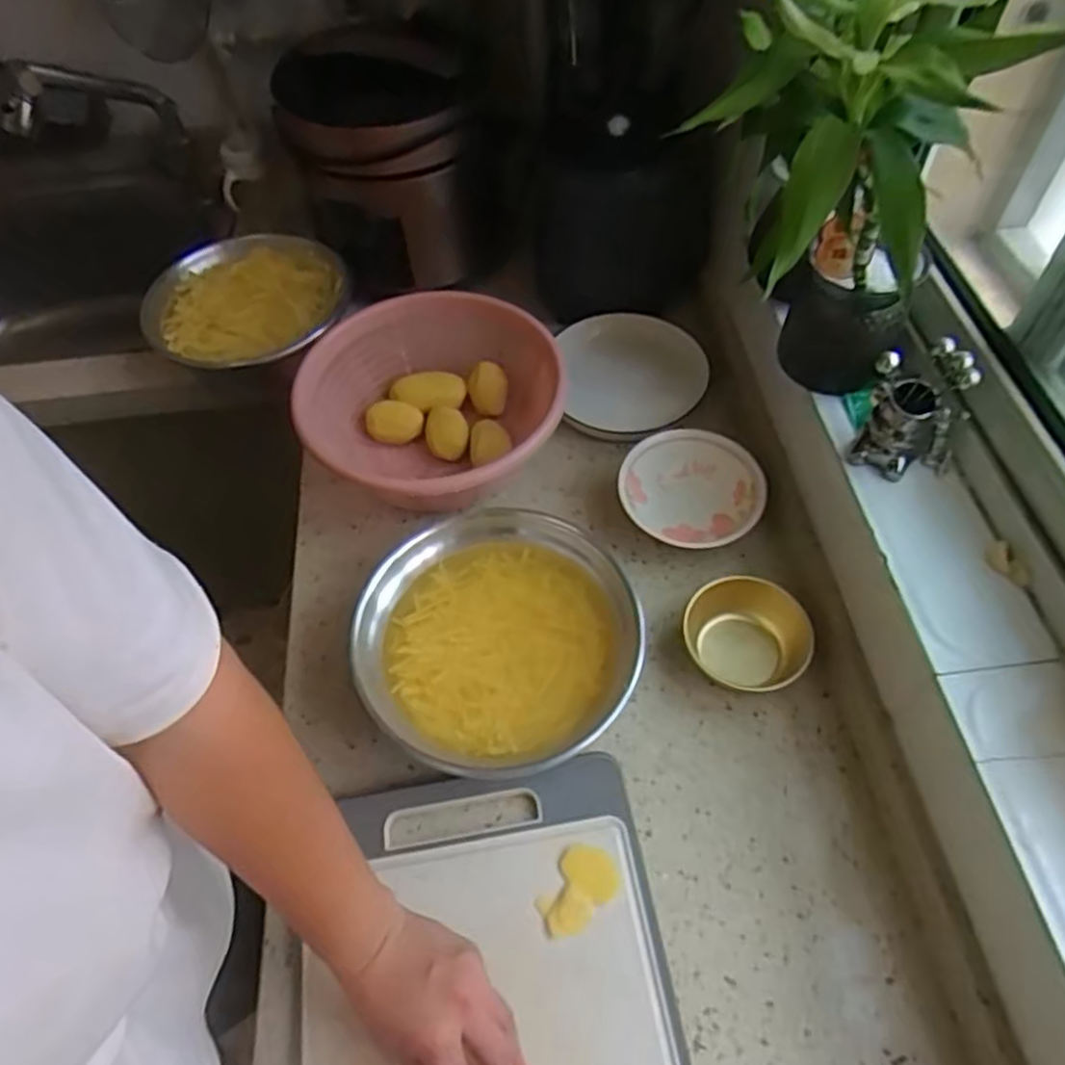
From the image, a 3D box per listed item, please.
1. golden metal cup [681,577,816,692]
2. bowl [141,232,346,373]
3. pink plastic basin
[{"bbox_3d":[0.205,0.100,0.711,0.112,0.049,0.101,34,65,22],"label":"golden metal cup"},{"bbox_3d":[-0.363,-0.295,0.934,0.230,0.048,0.210,-2,57,3],"label":"bowl"},{"bbox_3d":[-0.101,-0.140,0.839,0.271,0.121,0.243,39,67,24],"label":"pink plastic basin"}]

